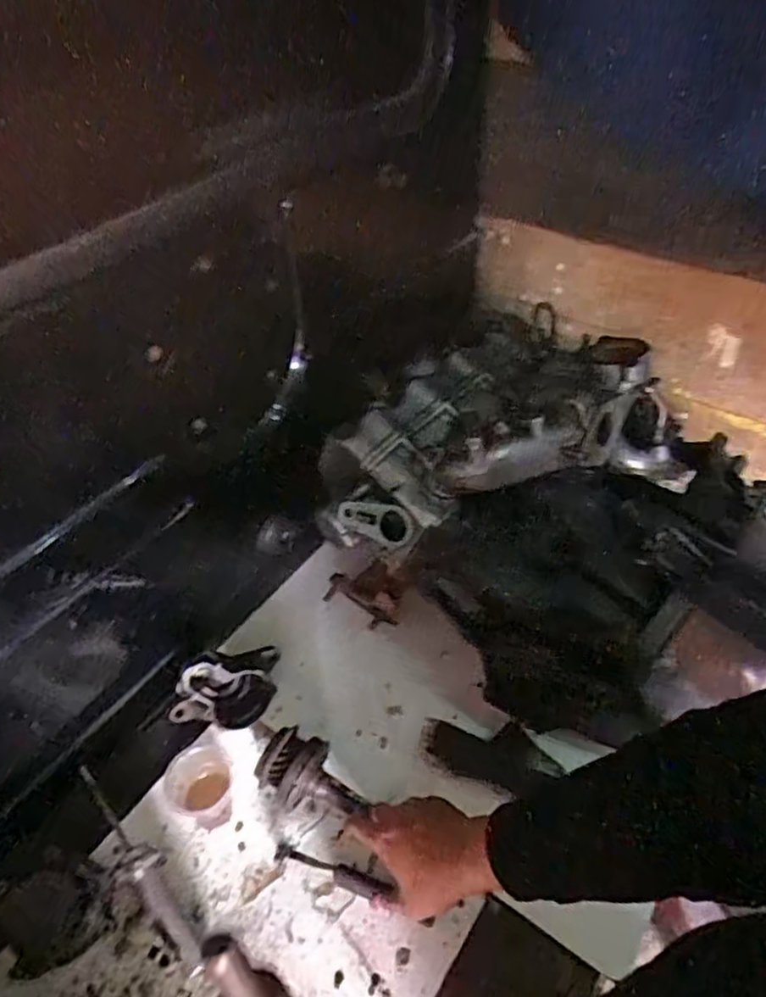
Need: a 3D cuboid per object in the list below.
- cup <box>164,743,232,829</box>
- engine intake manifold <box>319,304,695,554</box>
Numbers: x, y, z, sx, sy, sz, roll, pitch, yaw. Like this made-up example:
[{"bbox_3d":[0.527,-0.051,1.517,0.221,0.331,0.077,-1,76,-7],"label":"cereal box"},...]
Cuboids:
[{"bbox_3d":[-0.194,0.312,0.705,0.065,0.079,0.069,-3,44,3],"label":"cup"},{"bbox_3d":[0.122,-0.075,0.685,0.372,0.110,0.187,-11,44,-6],"label":"engine intake manifold"}]

